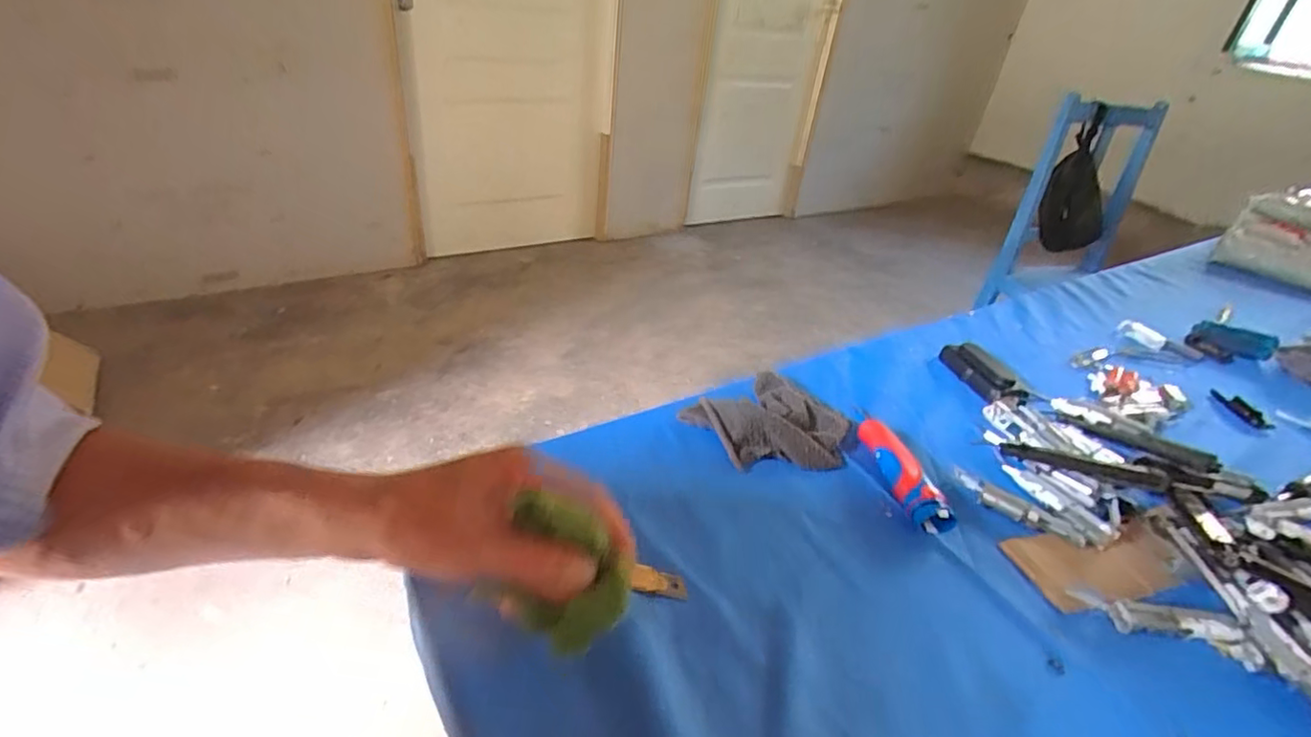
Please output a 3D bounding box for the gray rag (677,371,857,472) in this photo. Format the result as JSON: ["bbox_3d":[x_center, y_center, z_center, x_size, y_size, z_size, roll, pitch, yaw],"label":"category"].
[{"bbox_3d":[0.119,0.050,0.569,0.138,0.029,0.128,-21,42,-36],"label":"gray rag"}]

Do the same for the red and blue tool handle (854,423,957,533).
[{"bbox_3d":[0.216,0.091,0.524,0.031,0.032,0.125,-3,34,-14],"label":"red and blue tool handle"}]

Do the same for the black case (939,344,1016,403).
[{"bbox_3d":[0.383,0.003,0.700,0.041,0.027,0.104,-2,34,-14],"label":"black case"}]

